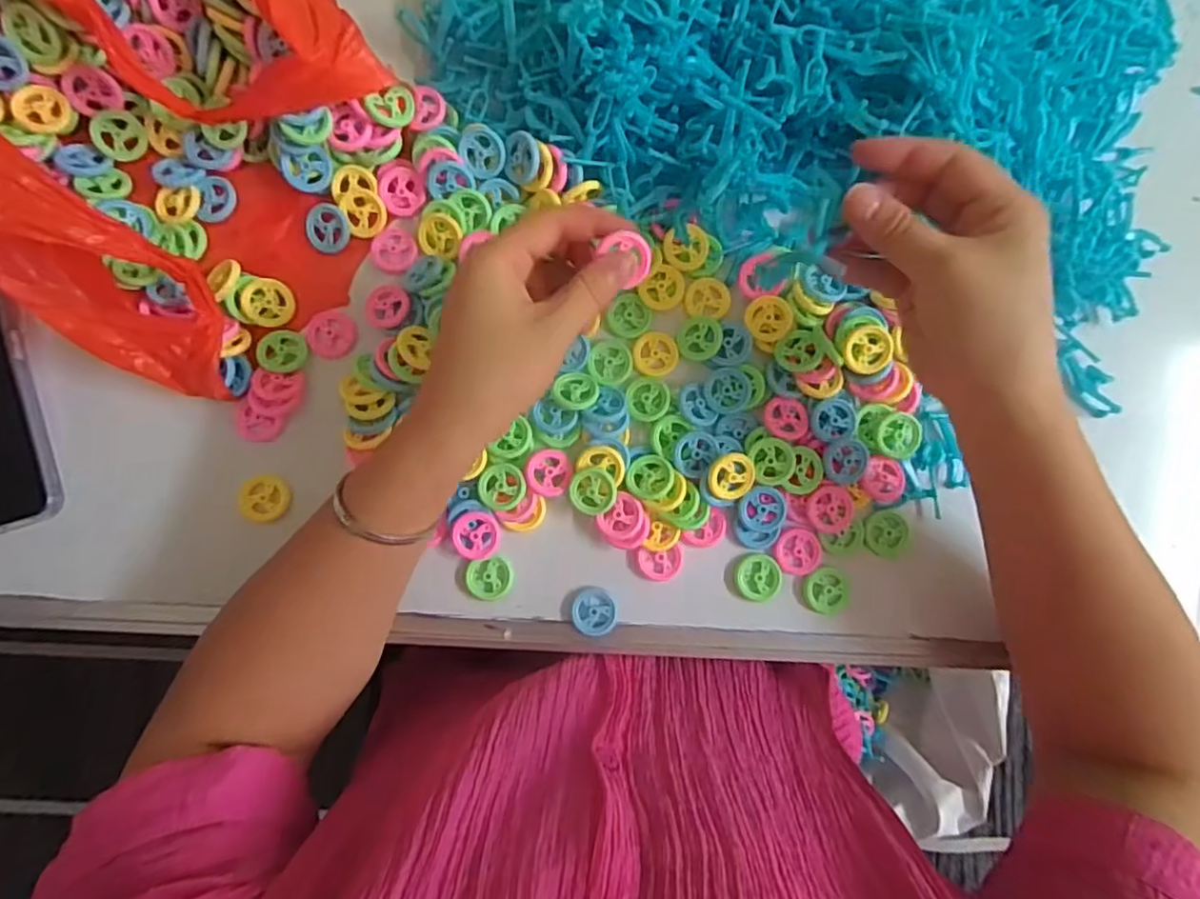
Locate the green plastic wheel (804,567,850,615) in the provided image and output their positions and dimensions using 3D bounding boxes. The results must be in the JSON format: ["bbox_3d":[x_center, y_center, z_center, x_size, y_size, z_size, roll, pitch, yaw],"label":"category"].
[{"bbox_3d":[0.144,0.090,0.388,0.028,0.004,0.028,0,84,-2],"label":"green plastic wheel"}]

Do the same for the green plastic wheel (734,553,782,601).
[{"bbox_3d":[0.101,0.081,0.387,0.030,0.005,0.029,0,84,-2],"label":"green plastic wheel"}]

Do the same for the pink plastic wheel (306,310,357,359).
[{"bbox_3d":[-0.172,-0.074,0.393,0.029,0.008,0.029,0,84,-2],"label":"pink plastic wheel"}]

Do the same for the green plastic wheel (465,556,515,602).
[{"bbox_3d":[-0.069,0.081,0.384,0.029,0.006,0.026,-9,85,-3],"label":"green plastic wheel"}]

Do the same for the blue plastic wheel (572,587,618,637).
[{"bbox_3d":[-0.003,0.102,0.384,0.028,0.004,0.029,0,84,-2],"label":"blue plastic wheel"}]

